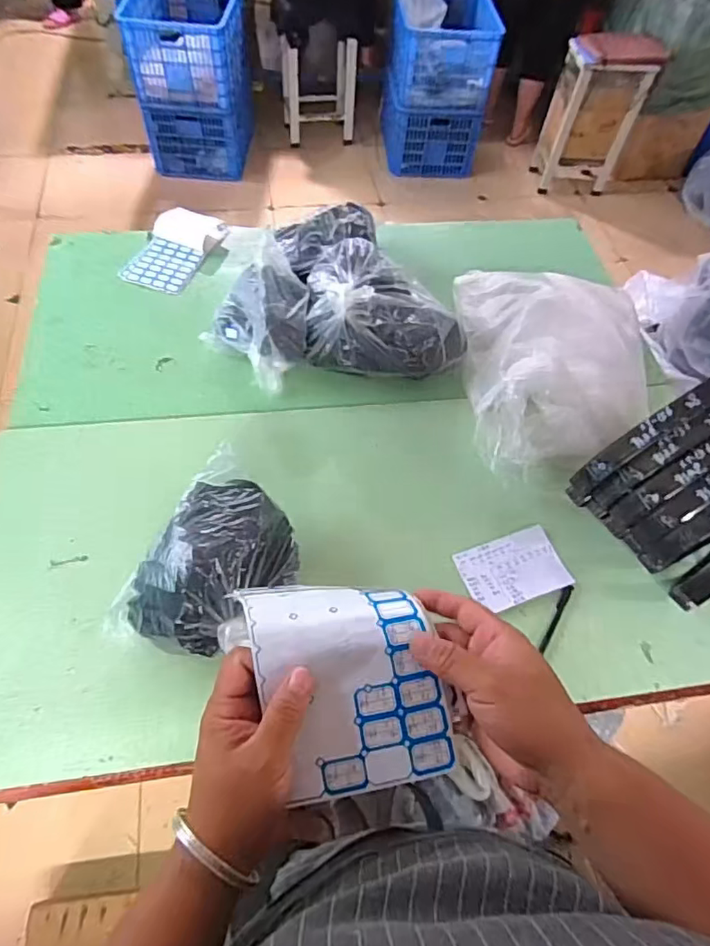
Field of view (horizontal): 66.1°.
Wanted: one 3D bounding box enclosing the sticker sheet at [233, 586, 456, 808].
[{"bbox_3d":[-0.007,0.132,0.370,0.118,0.037,0.145,-8,60,-9],"label":"sticker sheet"}]

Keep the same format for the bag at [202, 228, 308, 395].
[{"bbox_3d":[-0.179,-0.285,0.988,0.183,0.147,0.242,-7,60,-8],"label":"bag"}]

